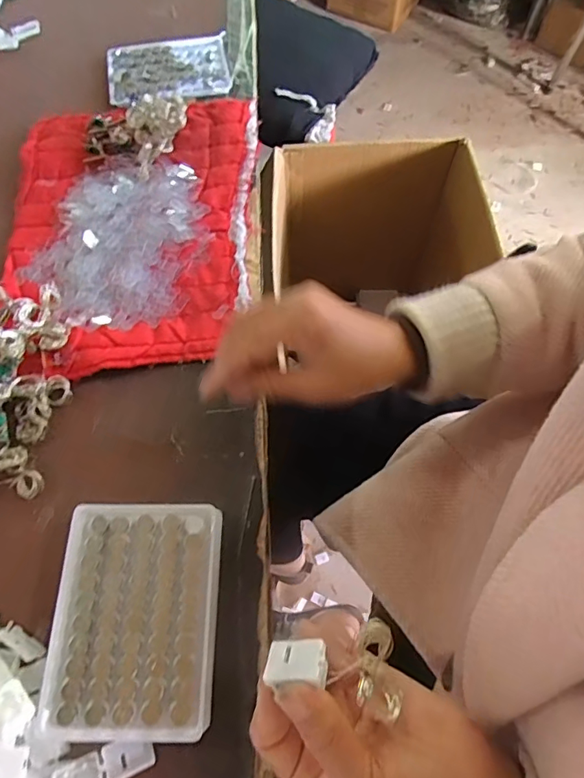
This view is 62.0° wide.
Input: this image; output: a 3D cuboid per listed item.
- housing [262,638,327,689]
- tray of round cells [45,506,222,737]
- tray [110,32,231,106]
[{"bbox_3d":[0.001,0.126,0.223,0.026,0.008,0.018,-10,27,10],"label":"housing"},{"bbox_3d":[-0.097,0.141,0.309,0.098,0.027,0.128,1,66,0],"label":"tray of round cells"},{"bbox_3d":[-0.135,-0.355,0.536,0.133,0.008,0.097,-12,67,-6],"label":"tray"}]

